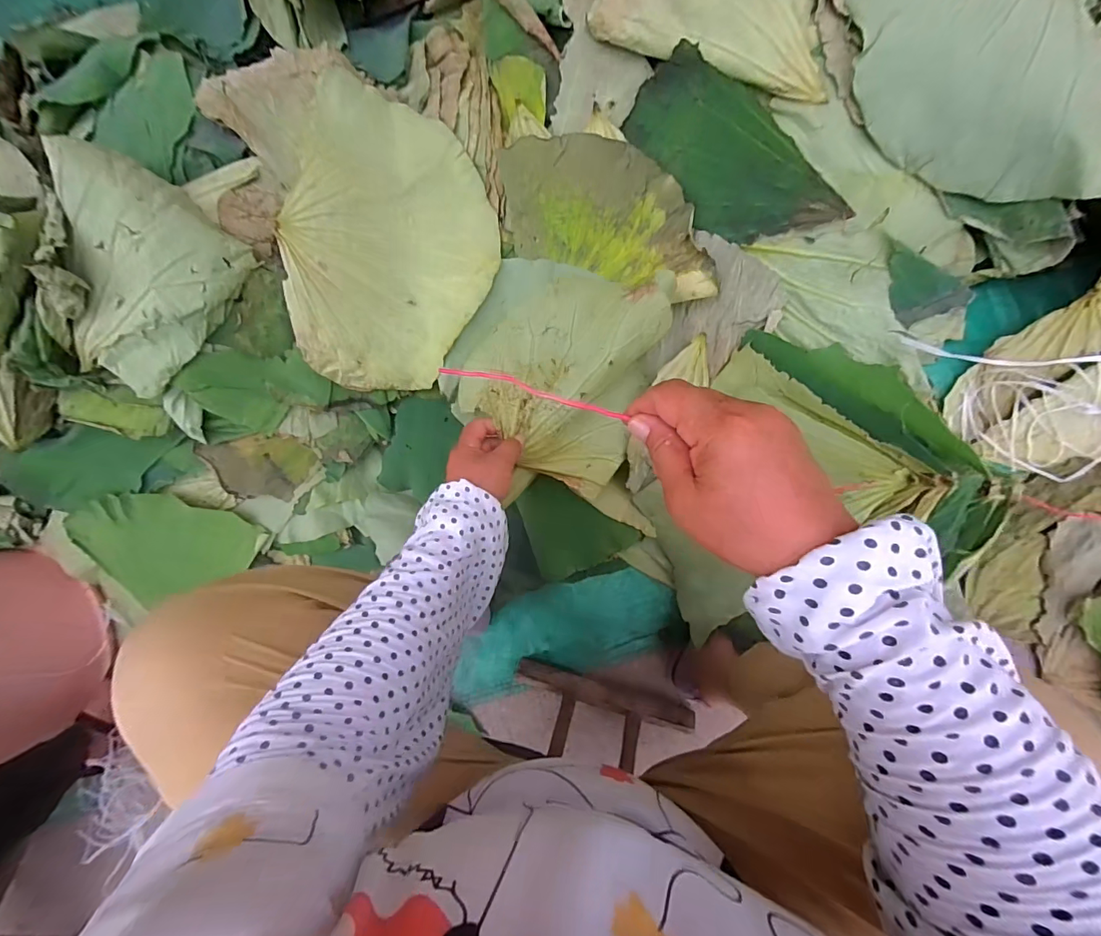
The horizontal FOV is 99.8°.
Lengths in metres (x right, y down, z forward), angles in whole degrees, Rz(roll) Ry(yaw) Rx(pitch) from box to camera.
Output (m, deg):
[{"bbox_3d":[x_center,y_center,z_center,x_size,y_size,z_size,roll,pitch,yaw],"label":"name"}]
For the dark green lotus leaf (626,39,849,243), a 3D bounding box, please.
[{"bbox_3d":[0.244,-0.414,0.635,0.296,0.040,0.137,38,133,-4],"label":"dark green lotus leaf"}]

